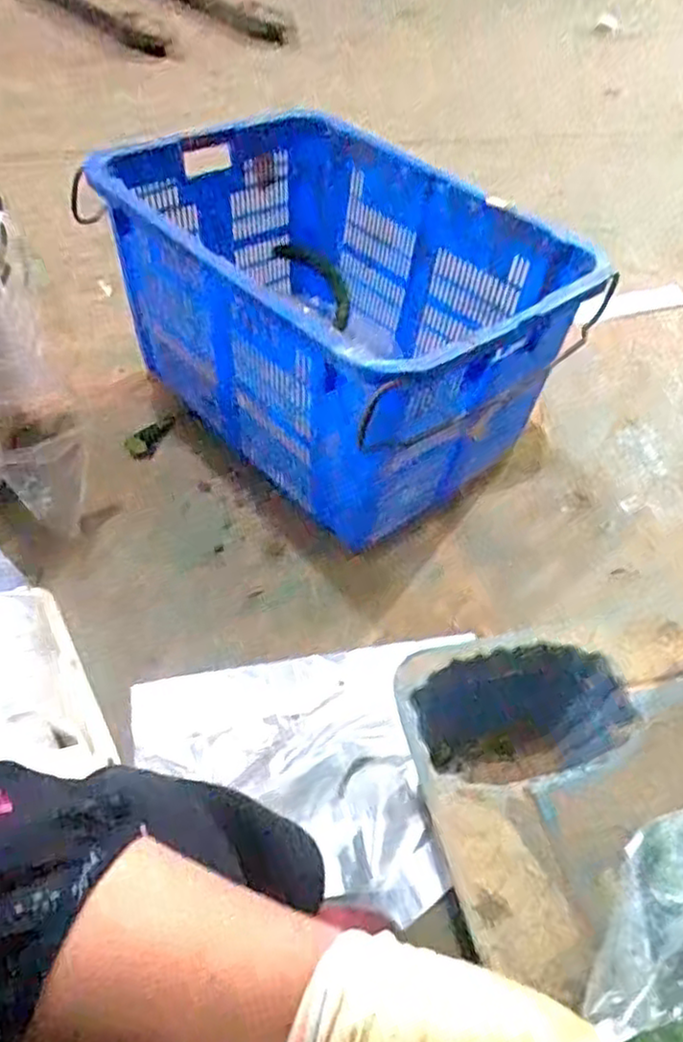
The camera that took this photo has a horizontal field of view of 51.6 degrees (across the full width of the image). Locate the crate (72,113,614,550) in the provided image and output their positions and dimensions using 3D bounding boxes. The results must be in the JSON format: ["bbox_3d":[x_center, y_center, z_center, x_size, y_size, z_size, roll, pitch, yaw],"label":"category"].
[{"bbox_3d":[-0.016,-0.321,1.134,0.704,0.367,0.490,34,54,23],"label":"crate"}]

